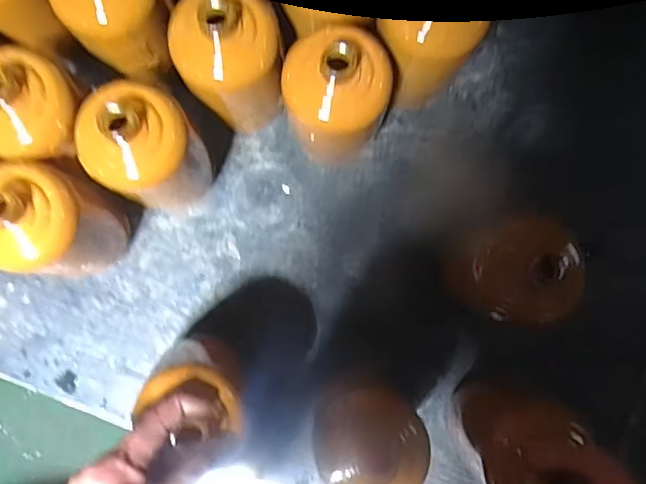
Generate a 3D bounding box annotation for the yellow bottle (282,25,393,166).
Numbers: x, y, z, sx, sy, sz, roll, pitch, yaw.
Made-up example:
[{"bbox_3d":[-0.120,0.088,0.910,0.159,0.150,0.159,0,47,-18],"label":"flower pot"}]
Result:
[{"bbox_3d":[0.008,-0.119,0.508,0.084,0.185,0.078,9,85,1],"label":"yellow bottle"}]

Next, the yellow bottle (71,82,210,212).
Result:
[{"bbox_3d":[-0.141,-0.072,0.504,0.071,0.187,0.077,0,85,0],"label":"yellow bottle"}]

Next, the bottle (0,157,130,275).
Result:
[{"bbox_3d":[-0.215,-0.010,0.500,0.064,0.182,0.086,17,86,0],"label":"bottle"}]

